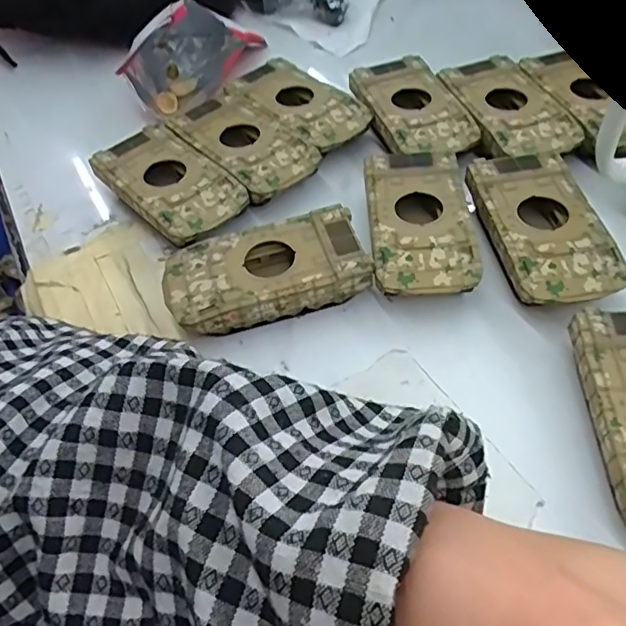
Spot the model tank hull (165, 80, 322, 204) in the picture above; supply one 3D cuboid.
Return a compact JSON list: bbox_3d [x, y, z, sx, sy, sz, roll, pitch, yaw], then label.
[{"bbox_3d":[-0.041,-0.101,0.351,0.054,0.017,0.094,-32,59,-19],"label":"model tank hull"}]

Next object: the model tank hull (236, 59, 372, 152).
[{"bbox_3d":[-0.008,-0.127,0.376,0.048,0.028,0.090,-36,59,-23],"label":"model tank hull"}]

